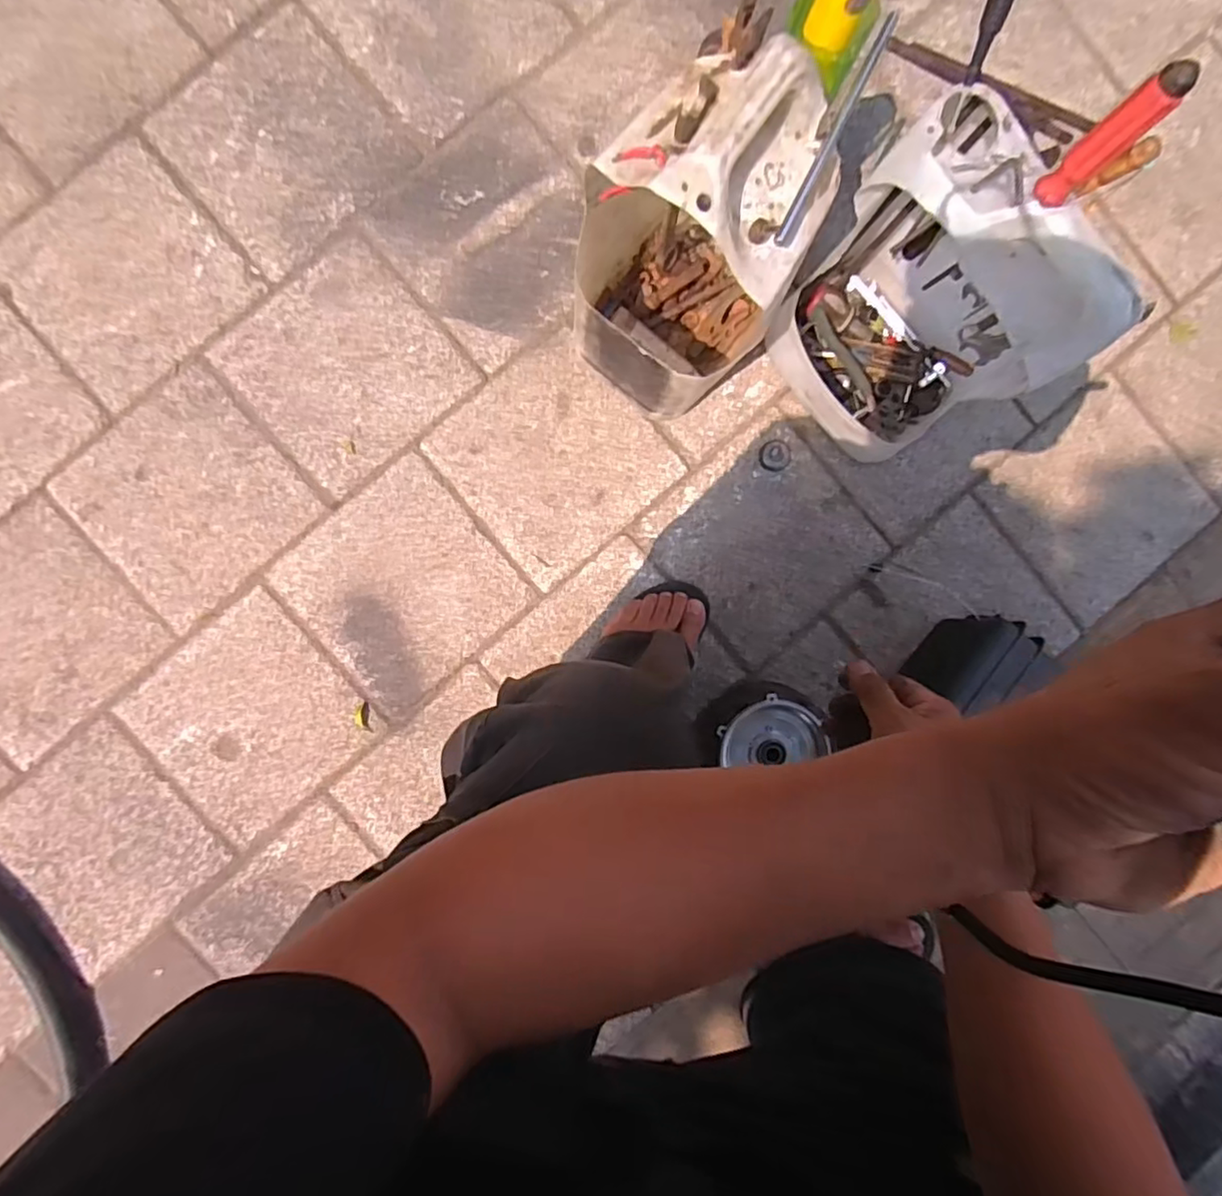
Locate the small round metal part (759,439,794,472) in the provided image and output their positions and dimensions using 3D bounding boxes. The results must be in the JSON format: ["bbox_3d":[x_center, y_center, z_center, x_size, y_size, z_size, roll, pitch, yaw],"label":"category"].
[{"bbox_3d":[0.209,-0.181,0.796,0.041,0.007,0.040,0,91,-3],"label":"small round metal part"}]

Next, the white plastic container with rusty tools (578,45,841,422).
[{"bbox_3d":[0.066,-0.334,0.621,0.190,0.347,0.202,29,90,-3],"label":"white plastic container with rusty tools"}]

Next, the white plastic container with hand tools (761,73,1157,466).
[{"bbox_3d":[0.309,-0.287,0.619,0.182,0.335,0.225,-32,94,-1],"label":"white plastic container with hand tools"}]

